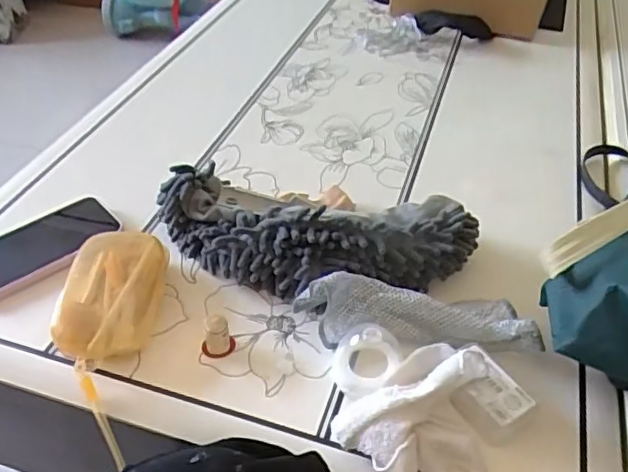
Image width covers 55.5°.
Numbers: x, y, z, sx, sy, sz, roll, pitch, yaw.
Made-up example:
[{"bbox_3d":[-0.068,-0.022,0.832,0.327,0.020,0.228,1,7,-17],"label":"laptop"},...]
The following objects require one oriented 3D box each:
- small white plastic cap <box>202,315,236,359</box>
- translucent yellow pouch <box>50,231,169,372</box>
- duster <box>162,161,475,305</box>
[{"bbox_3d":[-0.087,0.090,0.535,0.029,0.037,0.023,-10,44,-11],"label":"small white plastic cap"},{"bbox_3d":[-0.195,0.059,0.572,0.091,0.037,0.152,0,43,0],"label":"translucent yellow pouch"},{"bbox_3d":[-0.007,0.002,0.602,0.320,0.073,0.132,9,43,9],"label":"duster"}]

